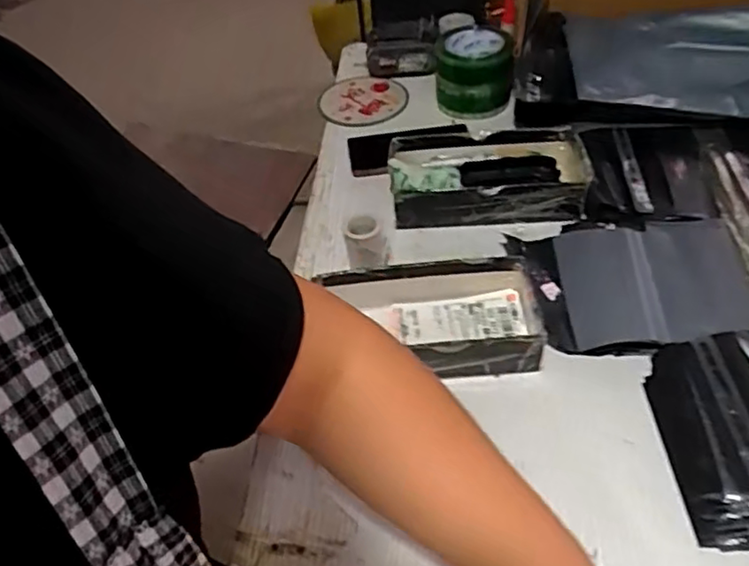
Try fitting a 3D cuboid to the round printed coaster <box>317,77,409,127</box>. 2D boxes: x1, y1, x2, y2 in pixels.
[{"bbox_3d":[-0.023,-0.271,0.951,0.137,0.014,0.121,9,50,23],"label":"round printed coaster"}]

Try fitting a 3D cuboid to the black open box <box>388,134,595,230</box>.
[{"bbox_3d":[0.133,-0.128,0.753,0.226,0.049,0.123,0,48,7],"label":"black open box"}]

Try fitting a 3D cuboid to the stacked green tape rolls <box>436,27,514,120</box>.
[{"bbox_3d":[0.139,-0.299,0.898,0.104,0.082,0.105,1,48,6],"label":"stacked green tape rolls"}]

